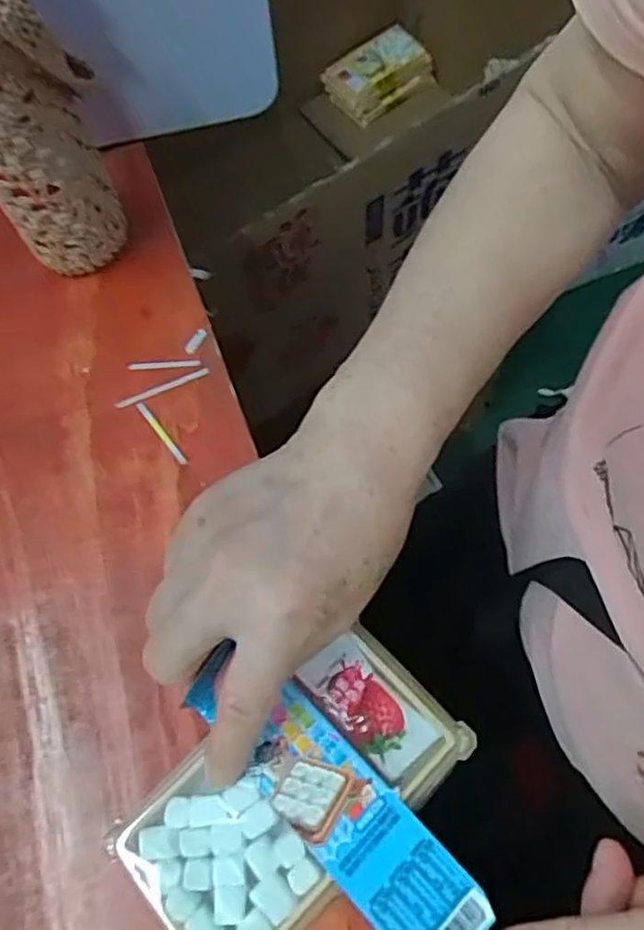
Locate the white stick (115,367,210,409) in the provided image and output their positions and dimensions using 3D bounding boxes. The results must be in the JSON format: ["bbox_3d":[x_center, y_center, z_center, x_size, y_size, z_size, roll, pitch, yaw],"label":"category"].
[{"bbox_3d":[-0.085,-0.041,0.353,0.051,0.004,0.005,-23,68,-7],"label":"white stick"}]

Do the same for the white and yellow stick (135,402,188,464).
[{"bbox_3d":[-0.083,-0.017,0.342,0.005,0.004,0.044,-37,71,-12],"label":"white and yellow stick"}]

